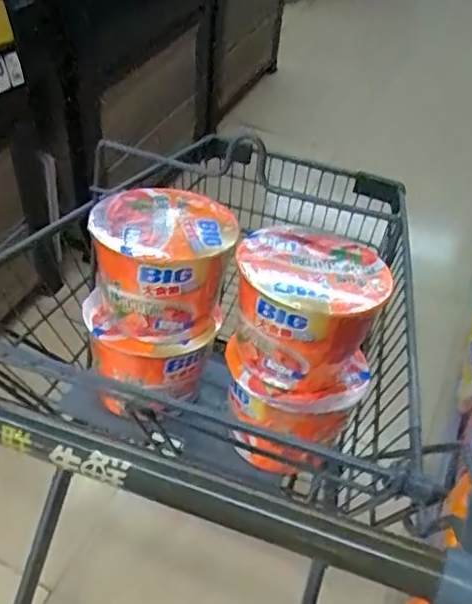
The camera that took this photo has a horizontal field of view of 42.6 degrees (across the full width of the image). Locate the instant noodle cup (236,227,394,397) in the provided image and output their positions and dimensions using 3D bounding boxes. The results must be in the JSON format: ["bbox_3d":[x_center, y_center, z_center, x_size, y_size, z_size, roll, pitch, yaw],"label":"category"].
[{"bbox_3d":[0.069,0.000,0.589,0.131,0.108,0.135,3,47,-3],"label":"instant noodle cup"}]

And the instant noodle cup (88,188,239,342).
[{"bbox_3d":[-0.078,-0.046,0.621,0.124,0.103,0.144,1,47,-5],"label":"instant noodle cup"}]

